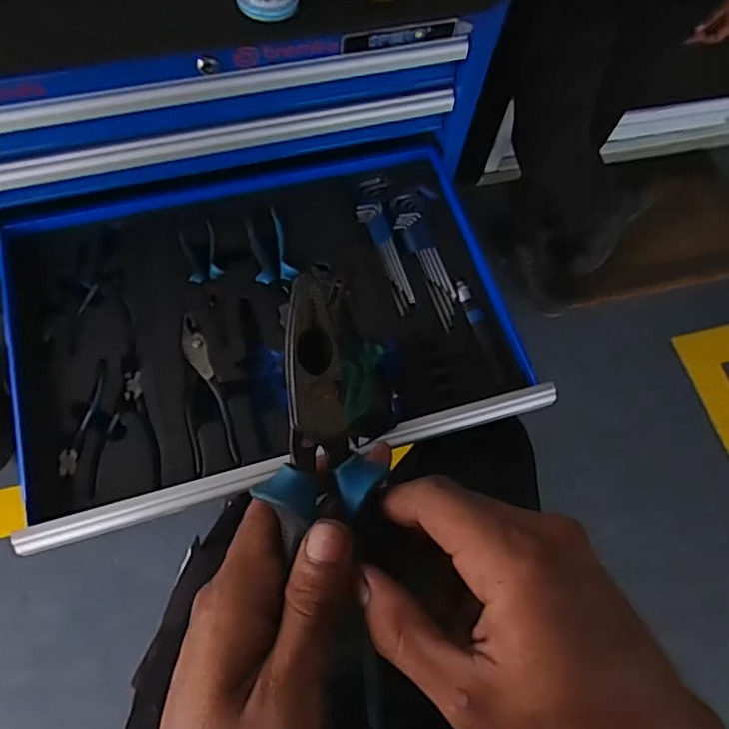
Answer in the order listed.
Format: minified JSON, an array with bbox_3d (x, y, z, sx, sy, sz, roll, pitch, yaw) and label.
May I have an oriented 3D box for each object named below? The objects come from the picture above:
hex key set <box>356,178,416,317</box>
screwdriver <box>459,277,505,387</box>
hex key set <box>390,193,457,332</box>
[{"bbox_3d":[0.024,-0.169,0.801,0.052,0.020,0.221,-8,69,-8],"label":"hex key set"},{"bbox_3d":[0.151,-0.044,0.733,0.022,0.017,0.158,-11,69,-9],"label":"screwdriver"},{"bbox_3d":[0.084,-0.147,0.796,0.048,0.018,0.212,-12,69,-10],"label":"hex key set"}]

